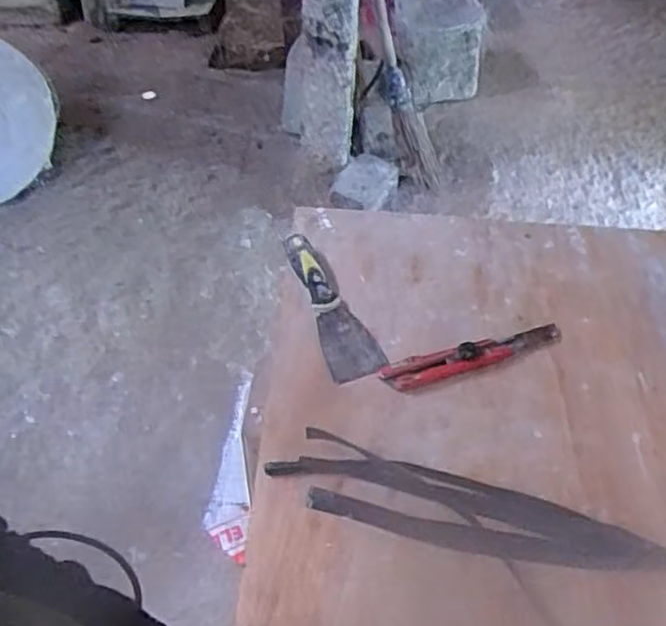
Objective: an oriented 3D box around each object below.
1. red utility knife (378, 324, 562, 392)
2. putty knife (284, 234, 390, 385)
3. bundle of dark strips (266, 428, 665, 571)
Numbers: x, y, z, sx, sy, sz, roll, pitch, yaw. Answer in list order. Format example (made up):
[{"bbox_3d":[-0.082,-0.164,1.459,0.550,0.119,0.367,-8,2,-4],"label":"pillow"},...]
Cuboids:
[{"bbox_3d":[0.142,0.040,0.714,0.194,0.014,0.033,-16,53,-14],"label":"red utility knife"},{"bbox_3d":[0.001,-0.011,0.748,0.056,0.024,0.181,-14,53,-12],"label":"putty knife"},{"bbox_3d":[0.115,0.172,0.607,0.337,0.013,0.065,14,52,9],"label":"bundle of dark strips"}]

